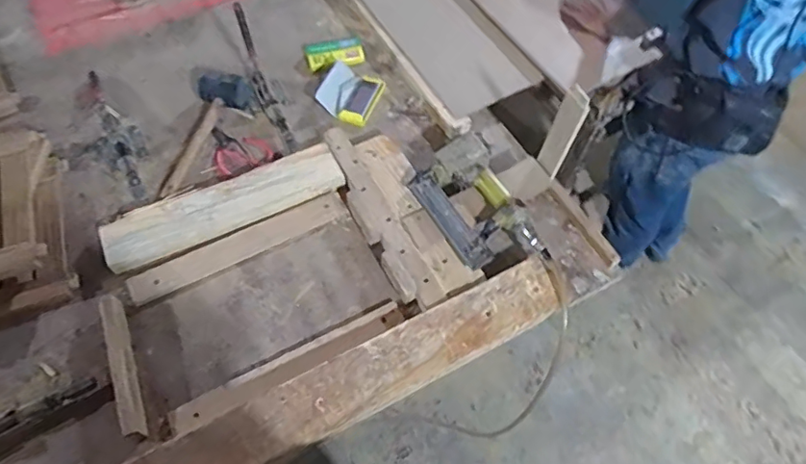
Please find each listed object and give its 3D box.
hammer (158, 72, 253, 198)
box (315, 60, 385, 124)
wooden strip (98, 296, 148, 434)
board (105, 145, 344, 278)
[{"bbox_3d":[-0.403,-0.211,1.047,0.092,0.074,0.265,23,63,11],"label":"hammer"},{"bbox_3d":[-0.110,-0.291,1.117,0.111,0.044,0.126,21,62,9],"label":"box"},{"bbox_3d":[-0.430,0.196,0.814,0.034,0.019,0.229,-19,63,-12],"label":"wooden strip"},{"bbox_3d":[-0.316,-0.050,0.959,0.418,0.019,0.096,-23,78,-15],"label":"board"}]

